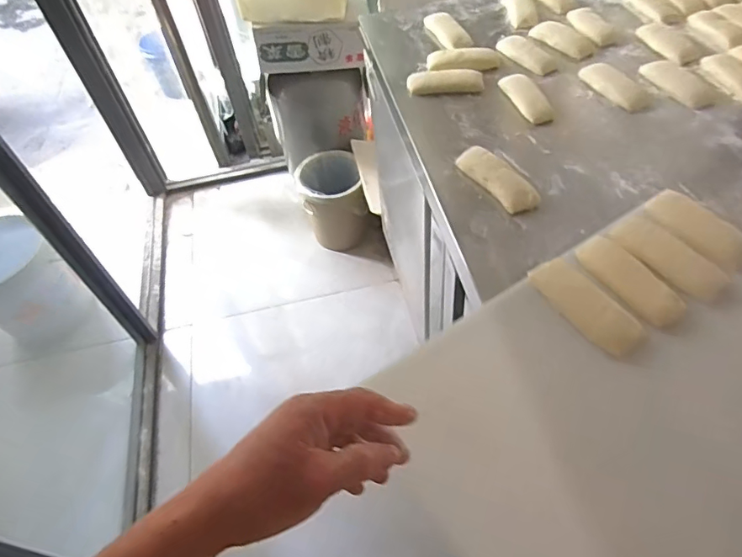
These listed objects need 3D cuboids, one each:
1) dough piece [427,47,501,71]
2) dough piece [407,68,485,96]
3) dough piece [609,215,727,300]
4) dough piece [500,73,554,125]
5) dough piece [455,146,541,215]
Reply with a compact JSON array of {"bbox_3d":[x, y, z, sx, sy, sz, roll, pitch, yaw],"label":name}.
[{"bbox_3d":[0.161,-0.380,0.881,0.123,0.029,0.047,0,53,5],"label":"dough piece"},{"bbox_3d":[0.125,-0.333,0.845,0.125,0.030,0.027,1,53,6],"label":"dough piece"},{"bbox_3d":[0.337,-0.023,0.582,0.047,0.034,0.132,-26,55,-13],"label":"dough piece"},{"bbox_3d":[0.242,-0.292,0.797,0.041,0.035,0.114,-20,54,-9],"label":"dough piece"},{"bbox_3d":[0.173,-0.138,0.695,0.043,0.025,0.134,-28,55,-15],"label":"dough piece"}]

